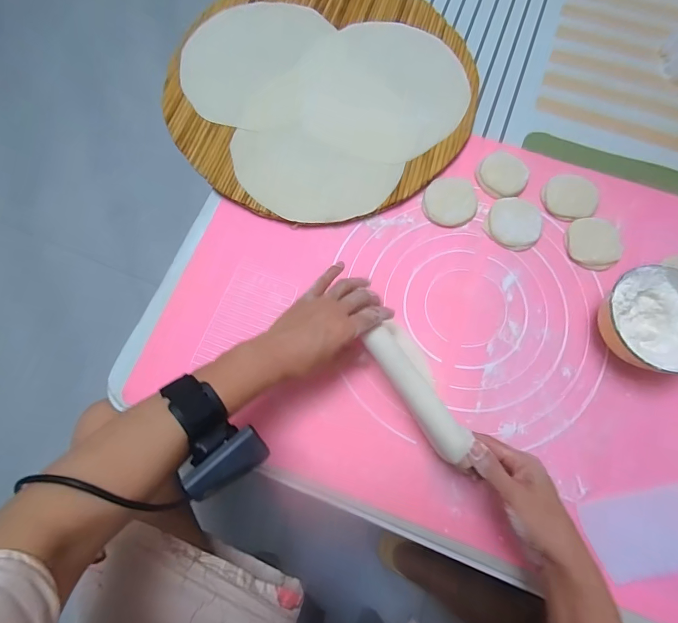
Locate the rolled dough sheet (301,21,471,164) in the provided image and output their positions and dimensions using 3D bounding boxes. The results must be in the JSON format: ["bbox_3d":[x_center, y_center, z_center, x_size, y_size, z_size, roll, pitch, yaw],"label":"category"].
[{"bbox_3d":[0.071,-0.326,0.555,0.222,0.009,0.235,17,76,6],"label":"rolled dough sheet"}]

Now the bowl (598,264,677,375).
[{"bbox_3d":[0.349,0.015,0.435,0.112,0.068,0.118,0,75,1],"label":"bowl"}]

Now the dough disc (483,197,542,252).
[{"bbox_3d":[0.228,-0.113,0.493,0.068,0.020,0.060,27,78,8],"label":"dough disc"}]

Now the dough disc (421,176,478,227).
[{"bbox_3d":[0.150,-0.149,0.511,0.069,0.007,0.071,0,75,1],"label":"dough disc"}]

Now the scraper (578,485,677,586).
[{"bbox_3d":[0.321,0.238,0.400,0.110,0.007,0.082,-12,79,-1],"label":"scraper"}]

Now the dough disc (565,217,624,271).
[{"bbox_3d":[0.327,-0.087,0.488,0.060,0.017,0.071,-19,76,-4],"label":"dough disc"}]

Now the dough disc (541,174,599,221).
[{"bbox_3d":[0.311,-0.153,0.510,0.071,0.009,0.065,0,75,1],"label":"dough disc"}]

